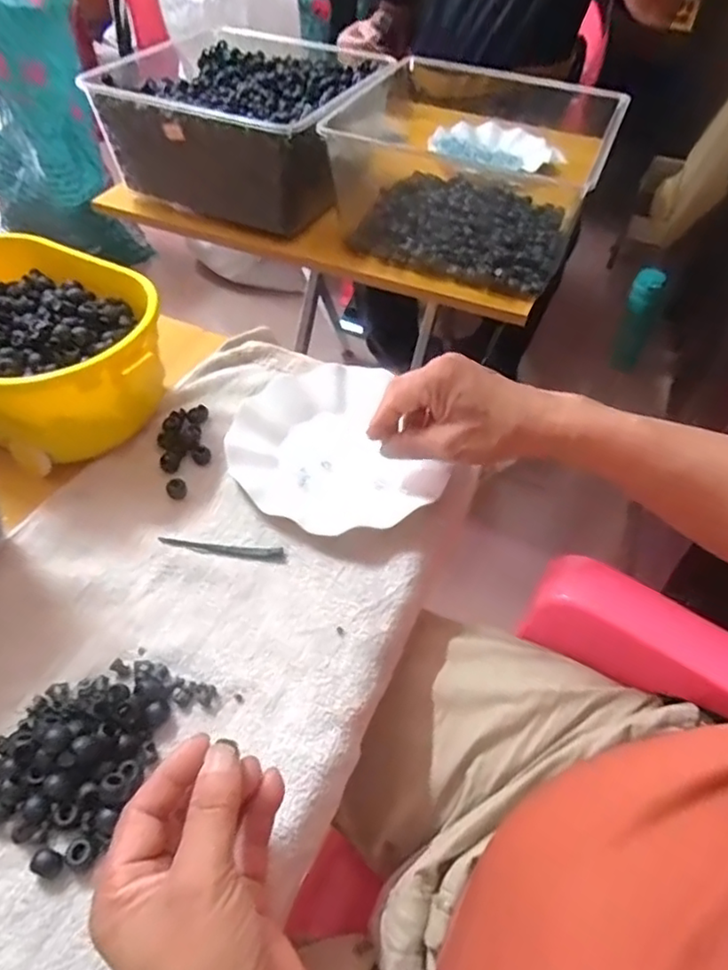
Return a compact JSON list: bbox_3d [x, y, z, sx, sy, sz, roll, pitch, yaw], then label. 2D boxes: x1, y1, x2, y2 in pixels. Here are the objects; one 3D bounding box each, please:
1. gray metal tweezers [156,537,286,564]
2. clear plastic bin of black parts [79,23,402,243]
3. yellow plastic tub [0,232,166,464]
[{"bbox_3d":[-0.104,0.047,0.463,0.091,0.005,0.010,6,50,2],"label":"gray metal tweezers"},{"bbox_3d":[-0.143,-0.479,0.840,0.312,0.132,0.311,17,49,12],"label":"clear plastic bin of black parts"},{"bbox_3d":[-0.273,-0.115,0.528,0.239,0.097,0.168,37,57,25],"label":"yellow plastic tub"}]

